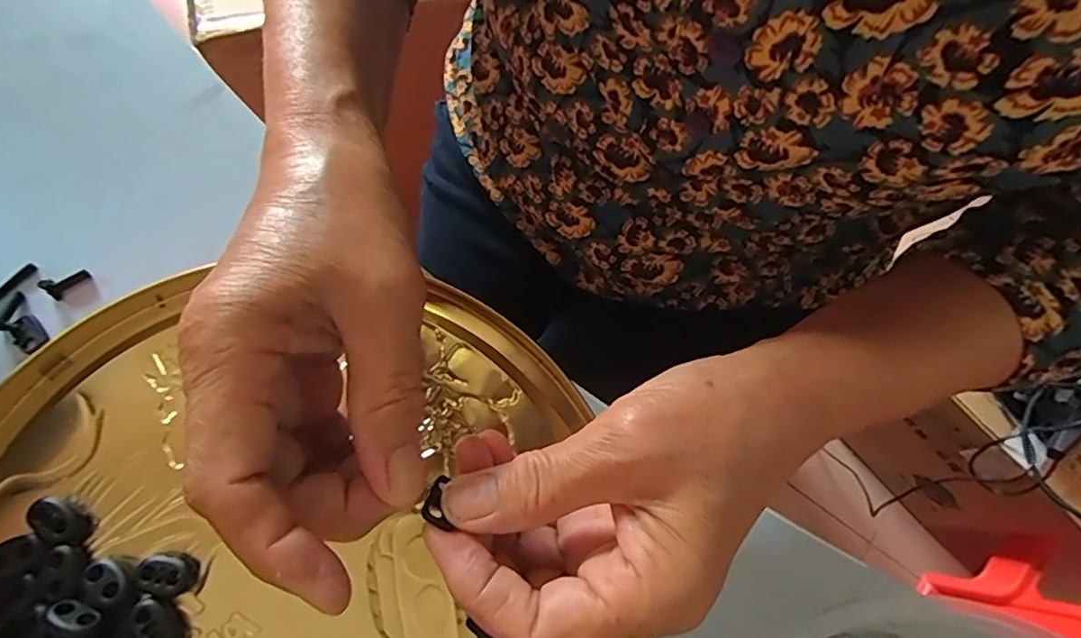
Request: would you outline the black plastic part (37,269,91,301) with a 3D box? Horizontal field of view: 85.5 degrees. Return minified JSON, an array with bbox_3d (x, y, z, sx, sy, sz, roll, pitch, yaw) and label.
[{"bbox_3d":[-0.223,-0.017,0.275,0.019,0.009,0.007,-35,77,-30],"label":"black plastic part"}]

